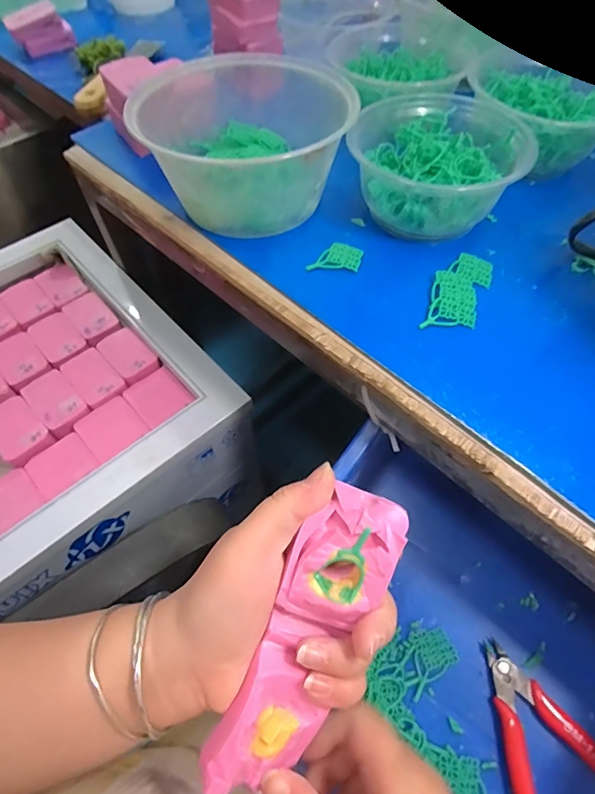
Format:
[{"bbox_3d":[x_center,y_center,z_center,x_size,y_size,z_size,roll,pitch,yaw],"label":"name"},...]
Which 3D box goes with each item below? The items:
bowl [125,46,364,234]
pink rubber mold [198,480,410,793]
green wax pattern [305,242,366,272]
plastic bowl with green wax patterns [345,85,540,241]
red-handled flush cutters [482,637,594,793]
[{"bbox_3d":[-0.042,-0.204,0.362,0.150,0.082,0.141,0,57,0],"label":"bowl"},{"bbox_3d":[0.004,0.111,0.206,0.042,0.030,0.142,27,89,19],"label":"pink rubber mold"},{"bbox_3d":[0.029,-0.107,0.341,0.040,0.005,0.029,6,57,4],"label":"green wax pattern"},{"bbox_3d":[0.104,-0.189,0.355,0.118,0.051,0.121,0,57,0],"label":"plastic bowl with green wax patterns"},{"bbox_3d":[0.163,0.225,0.293,0.072,0.012,0.118,-16,58,-9],"label":"red-handled flush cutters"}]

